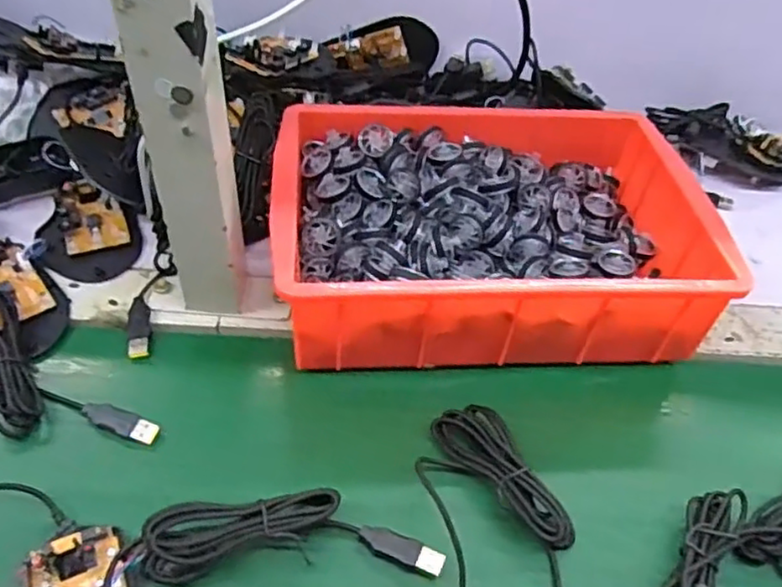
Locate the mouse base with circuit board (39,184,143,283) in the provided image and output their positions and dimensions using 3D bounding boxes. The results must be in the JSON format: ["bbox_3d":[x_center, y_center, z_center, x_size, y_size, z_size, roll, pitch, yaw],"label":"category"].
[{"bbox_3d":[-0.229,-0.050,0.498,0.071,0.015,0.093,-13,52,-16],"label":"mouse base with circuit board"}]

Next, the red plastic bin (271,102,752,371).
[{"bbox_3d":[0.063,-0.047,0.480,0.291,0.085,0.198,0,47,-6],"label":"red plastic bin"}]

